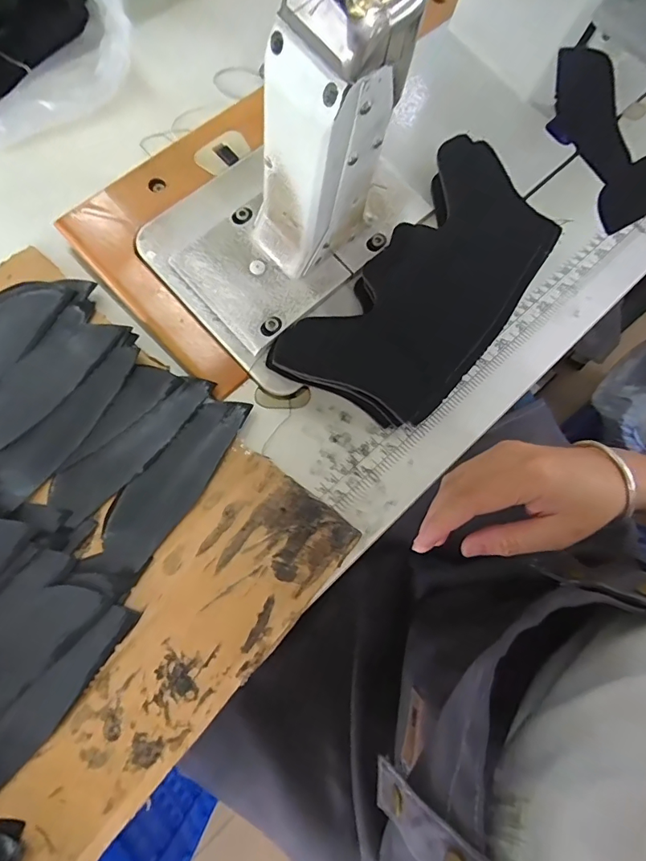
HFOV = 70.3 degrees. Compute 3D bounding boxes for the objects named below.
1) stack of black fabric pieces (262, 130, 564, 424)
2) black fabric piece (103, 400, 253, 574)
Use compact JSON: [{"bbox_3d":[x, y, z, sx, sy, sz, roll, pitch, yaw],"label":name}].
[{"bbox_3d":[0.083,-0.111,0.352,0.120,0.013,0.240,38,80,6],"label":"stack of black fabric pieces"},{"bbox_3d":[-0.101,0.032,0.316,0.043,0.004,0.133,35,75,10],"label":"black fabric piece"}]

